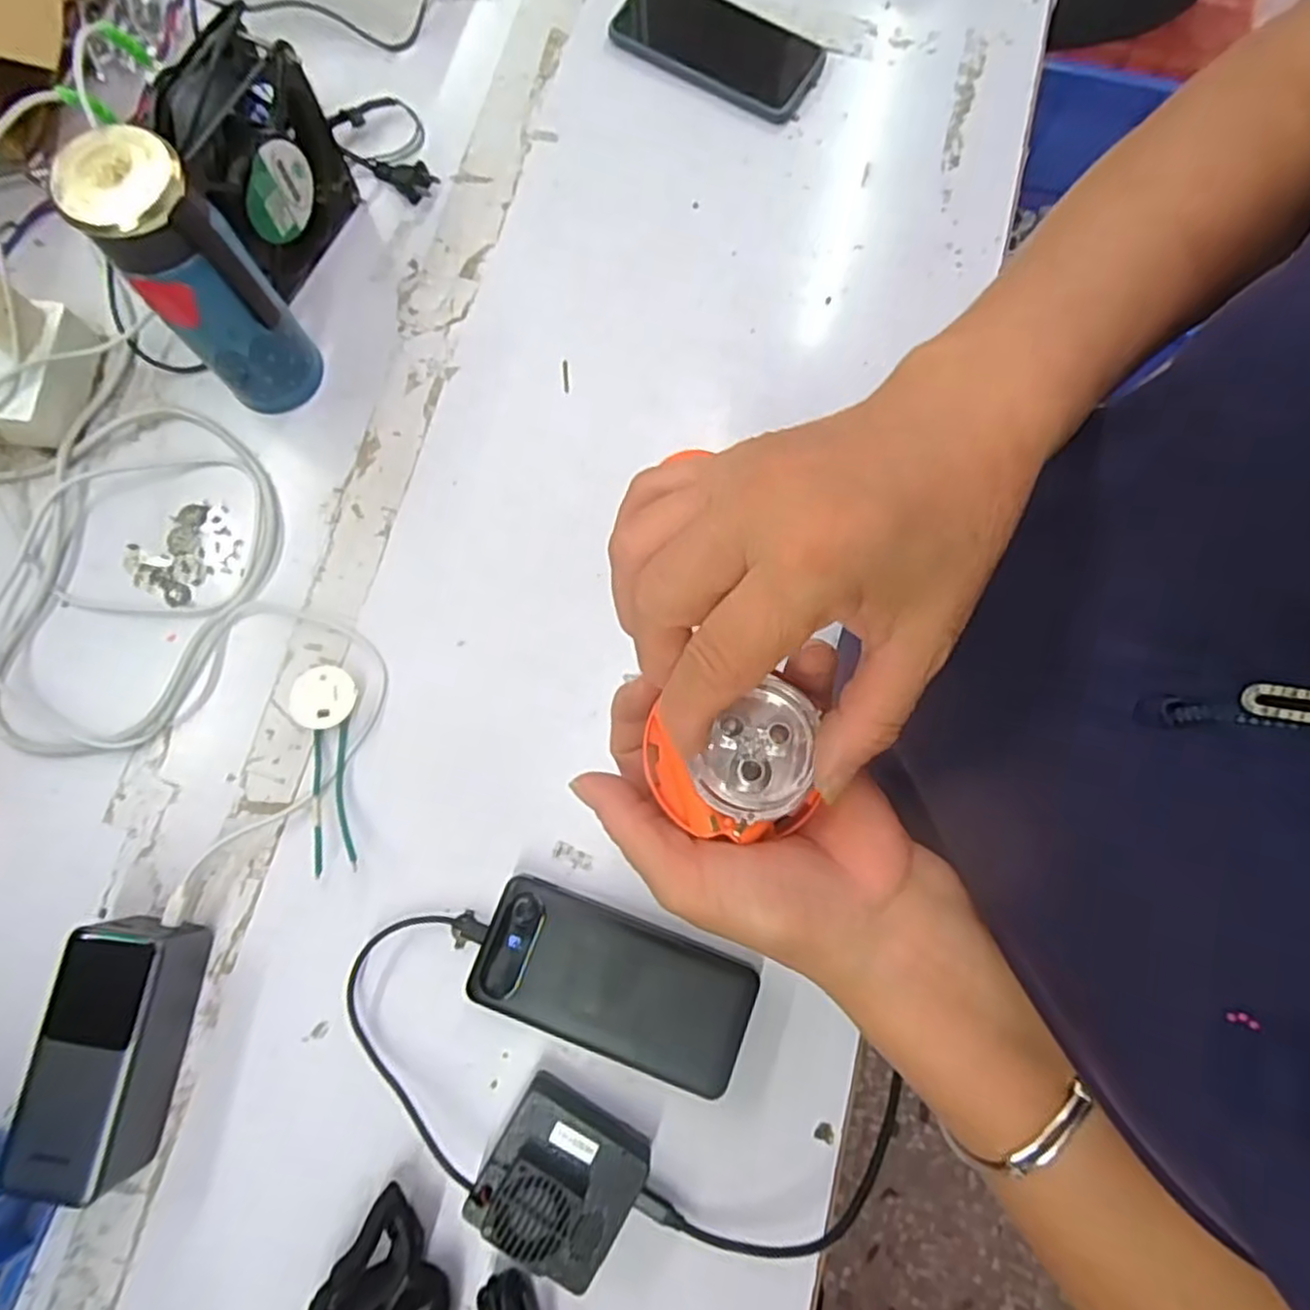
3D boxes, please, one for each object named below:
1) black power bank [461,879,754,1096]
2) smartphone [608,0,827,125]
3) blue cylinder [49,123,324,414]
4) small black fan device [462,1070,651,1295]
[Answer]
[{"bbox_3d":[-0.024,0.190,0.429,0.155,0.033,0.075,20,79,3],"label":"black power bank"},{"bbox_3d":[0.046,-0.473,0.568,0.164,0.012,0.078,30,80,5],"label":"smartphone"},{"bbox_3d":[-0.265,-0.216,0.441,0.062,0.169,0.053,-36,81,-7],"label":"blue cylinder"},{"bbox_3d":[-0.051,0.285,0.400,0.078,0.048,0.070,28,80,5],"label":"small black fan device"}]

